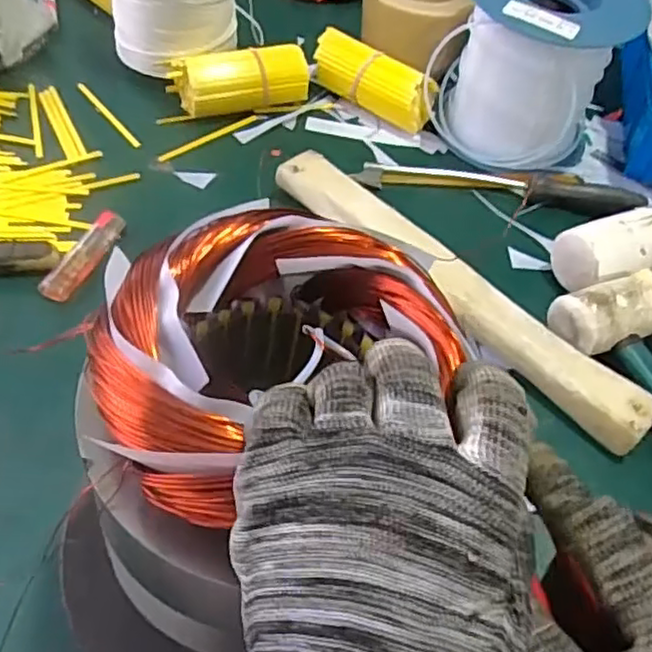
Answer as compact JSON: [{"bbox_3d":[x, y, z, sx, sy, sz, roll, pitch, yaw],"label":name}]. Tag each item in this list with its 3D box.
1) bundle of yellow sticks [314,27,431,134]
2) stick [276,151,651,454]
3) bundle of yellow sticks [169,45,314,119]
[{"bbox_3d":[0.047,-0.241,0.654,0.129,0.052,0.053,32,56,18],"label":"bundle of yellow sticks"},{"bbox_3d":[0.092,-0.031,0.497,0.328,0.034,0.043,38,58,22],"label":"stick"},{"bbox_3d":[-0.079,-0.225,0.619,0.125,0.048,0.041,-11,54,-15],"label":"bundle of yellow sticks"}]

